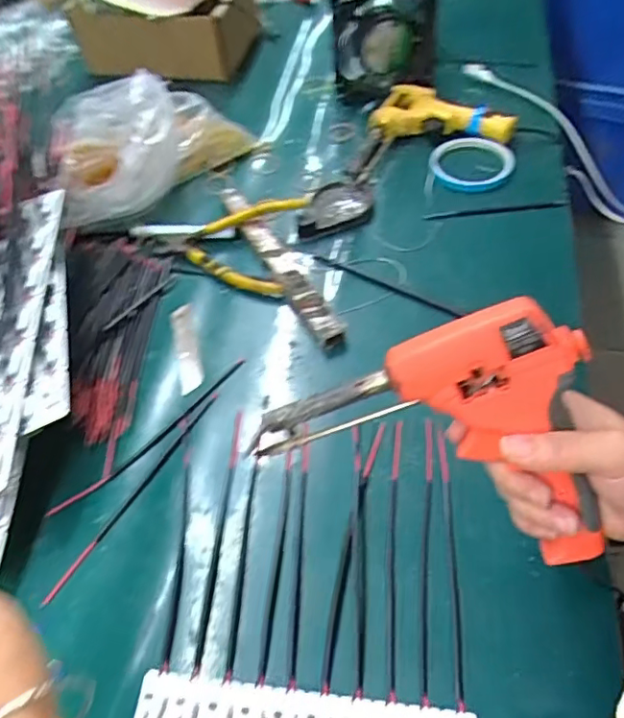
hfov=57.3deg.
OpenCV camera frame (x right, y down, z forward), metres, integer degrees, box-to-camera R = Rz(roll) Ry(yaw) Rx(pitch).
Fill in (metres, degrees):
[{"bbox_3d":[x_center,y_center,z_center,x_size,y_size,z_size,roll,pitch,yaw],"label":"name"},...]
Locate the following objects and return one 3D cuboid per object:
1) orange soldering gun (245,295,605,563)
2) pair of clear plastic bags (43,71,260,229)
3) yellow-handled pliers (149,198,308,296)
[{"bbox_3d":[0.073,0.024,0.320,0.195,0.132,0.042,13,22,6],"label":"orange soldering gun"},{"bbox_3d":[-0.167,-0.232,0.599,0.221,0.102,0.130,-26,56,-14],"label":"pair of clear plastic bags"},{"bbox_3d":[-0.090,-0.125,0.564,0.153,0.033,0.107,7,55,10],"label":"yellow-handled pliers"}]

